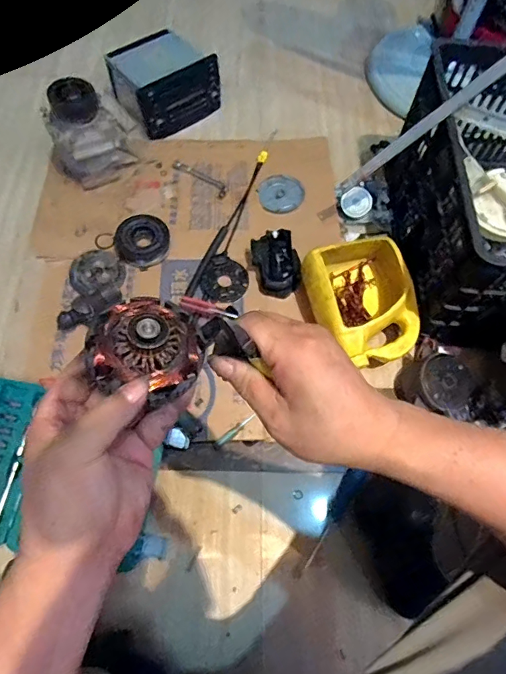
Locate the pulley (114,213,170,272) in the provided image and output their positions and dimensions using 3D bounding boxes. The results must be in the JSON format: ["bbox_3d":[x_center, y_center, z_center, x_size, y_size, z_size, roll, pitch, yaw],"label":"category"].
[{"bbox_3d":[-0.221,-0.194,0.900,0.107,0.051,0.104,-15,67,-10],"label":"pulley"}]

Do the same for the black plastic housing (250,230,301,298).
[{"bbox_3d":[0.046,-0.147,0.879,0.081,0.073,0.123,-16,66,-8],"label":"black plastic housing"}]

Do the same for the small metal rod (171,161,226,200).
[{"bbox_3d":[-0.118,-0.361,1.018,0.149,0.005,0.034,37,71,11],"label":"small metal rod"}]

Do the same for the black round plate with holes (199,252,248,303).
[{"bbox_3d":[-0.057,-0.113,0.882,0.095,0.008,0.092,2,72,-6],"label":"black round plate with holes"}]

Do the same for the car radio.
[{"bbox_3d":[-0.207,-0.604,1.071,0.206,0.121,0.210,-34,69,-15],"label":"car radio"}]

